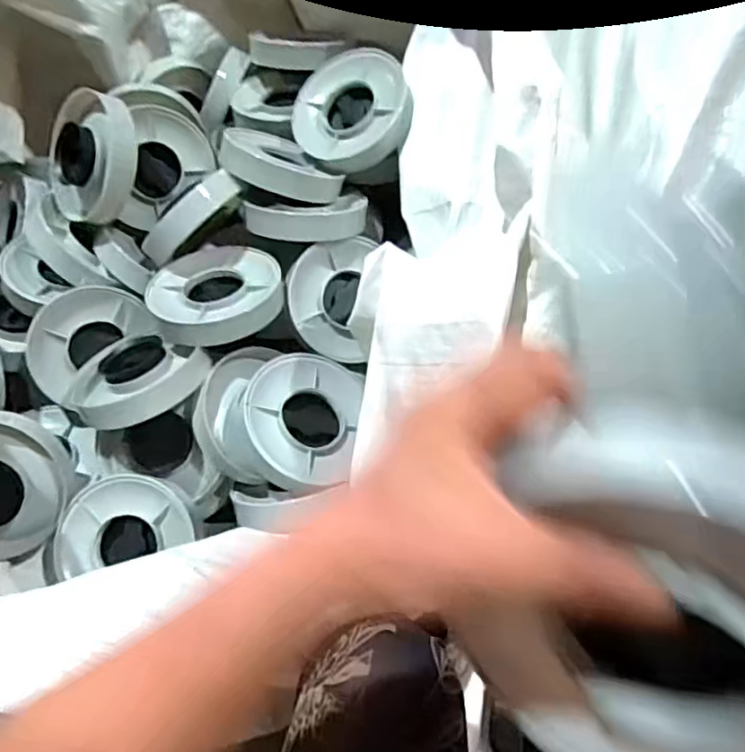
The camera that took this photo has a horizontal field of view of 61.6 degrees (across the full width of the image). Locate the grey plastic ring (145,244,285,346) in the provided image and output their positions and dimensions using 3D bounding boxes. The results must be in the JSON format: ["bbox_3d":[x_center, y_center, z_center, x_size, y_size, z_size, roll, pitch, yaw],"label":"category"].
[{"bbox_3d":[-0.188,-0.104,0.742,0.150,0.043,0.143,-2,56,3],"label":"grey plastic ring"}]

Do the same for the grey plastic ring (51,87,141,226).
[{"bbox_3d":[-0.352,-0.270,0.777,0.131,0.159,0.041,30,22,25],"label":"grey plastic ring"}]

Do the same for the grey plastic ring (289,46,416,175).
[{"bbox_3d":[-0.027,-0.339,0.795,0.152,0.028,0.152,-2,83,19],"label":"grey plastic ring"}]

